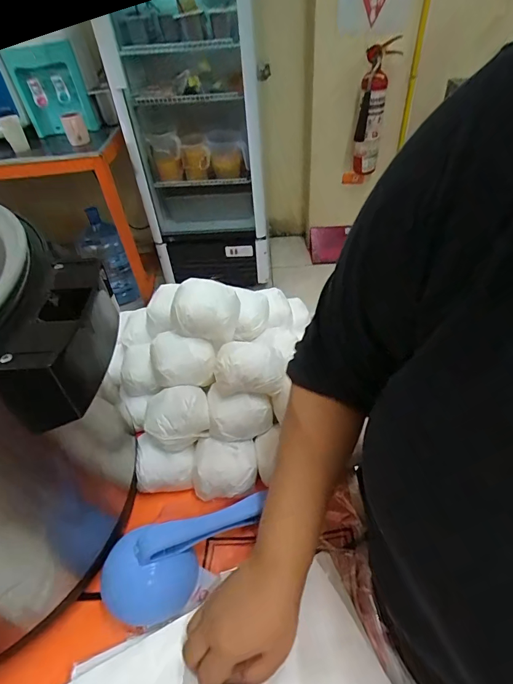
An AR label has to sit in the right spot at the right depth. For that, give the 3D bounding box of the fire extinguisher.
[{"bbox_3d":[0.460,-0.895,1.569,0.109,0.483,0.155,15,46,19],"label":"fire extinguisher"}]

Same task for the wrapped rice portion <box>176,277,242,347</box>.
[{"bbox_3d":[-0.062,-0.043,0.515,0.077,0.063,0.077,-8,43,-4],"label":"wrapped rice portion"}]

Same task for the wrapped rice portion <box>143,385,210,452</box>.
[{"bbox_3d":[-0.098,0.092,0.489,0.075,0.046,0.063,-10,43,-6],"label":"wrapped rice portion"}]

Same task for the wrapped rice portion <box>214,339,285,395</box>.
[{"bbox_3d":[-0.007,0.030,0.493,0.081,0.049,0.066,-1,43,4],"label":"wrapped rice portion"}]

